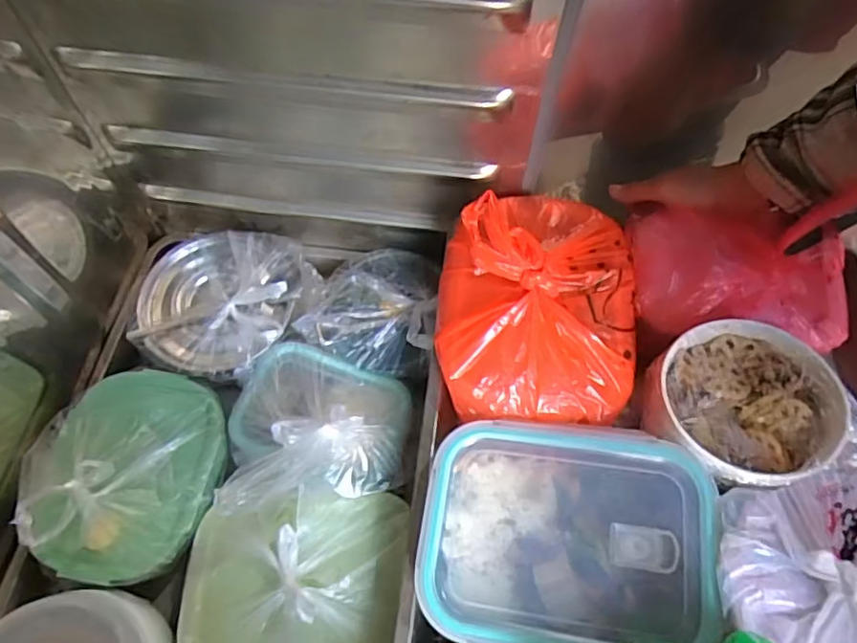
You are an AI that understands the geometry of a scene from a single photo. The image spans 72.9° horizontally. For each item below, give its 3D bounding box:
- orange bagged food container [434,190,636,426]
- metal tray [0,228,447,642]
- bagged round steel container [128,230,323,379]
[{"bbox_3d":[0.090,-0.029,0.470,0.157,0.057,0.207,6,62,2],"label":"orange bagged food container"},{"bbox_3d":[-0.179,0.142,0.502,0.406,0.104,0.596,8,62,3],"label":"metal tray"},{"bbox_3d":[-0.212,-0.026,0.608,0.169,0.061,0.166,0,62,-1],"label":"bagged round steel container"}]

